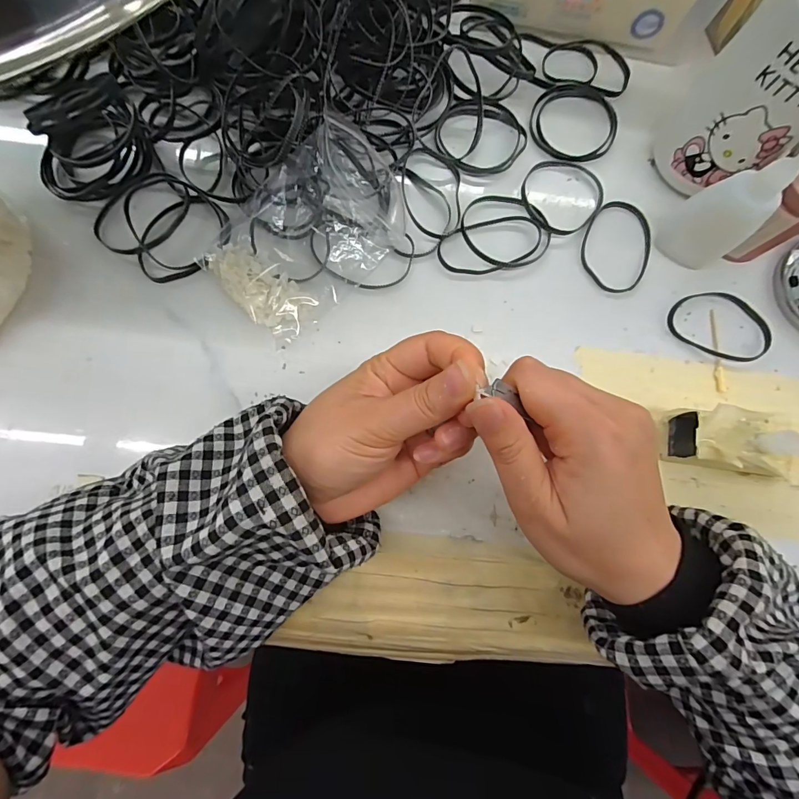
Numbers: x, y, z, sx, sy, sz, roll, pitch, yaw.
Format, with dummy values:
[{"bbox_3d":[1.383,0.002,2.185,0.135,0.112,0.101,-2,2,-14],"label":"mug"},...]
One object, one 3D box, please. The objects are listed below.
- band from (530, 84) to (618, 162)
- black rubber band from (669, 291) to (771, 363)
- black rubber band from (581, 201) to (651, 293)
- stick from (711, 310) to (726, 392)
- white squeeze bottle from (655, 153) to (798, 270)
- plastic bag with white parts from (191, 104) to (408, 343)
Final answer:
[{"bbox_3d":[0.130,-0.207,0.308,0.064,0.004,0.064,0,82,-2],"label":"band"},{"bbox_3d":[0.226,-0.054,0.290,0.071,0.005,0.047,25,82,2],"label":"black rubber band"},{"bbox_3d":[0.156,-0.111,0.296,0.050,0.004,0.069,15,82,0],"label":"black rubber band"},{"bbox_3d":[0.222,-0.035,0.287,0.006,0.004,0.058,2,82,-2],"label":"stick"},{"bbox_3d":[0.208,-0.119,0.251,0.034,0.098,0.044,-30,84,-6],"label":"white squeeze bottle"},{"bbox_3d":[-0.058,-0.112,0.277,0.136,0.022,0.089,-42,85,-7],"label":"plastic bag with white parts"}]

